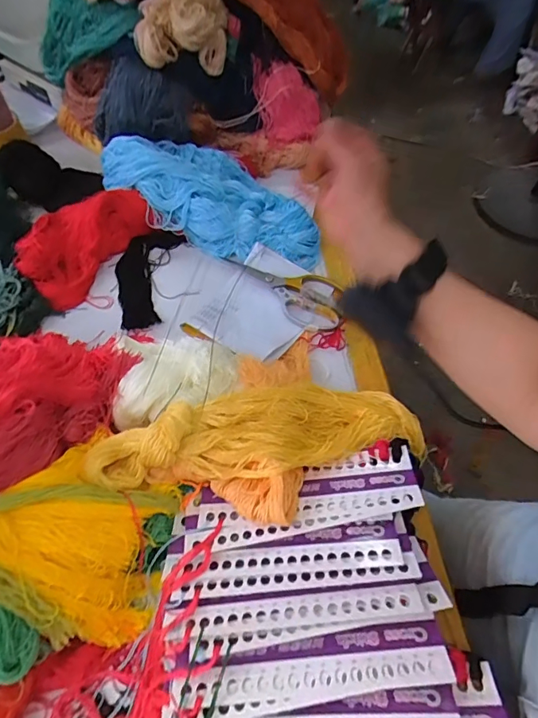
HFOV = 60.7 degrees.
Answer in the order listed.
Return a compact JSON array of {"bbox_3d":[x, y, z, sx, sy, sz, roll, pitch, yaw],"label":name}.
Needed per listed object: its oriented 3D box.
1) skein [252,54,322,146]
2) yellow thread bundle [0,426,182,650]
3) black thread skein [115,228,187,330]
[{"bbox_3d":[0.033,-0.480,0.872,0.130,0.113,0.089,4,58,1],"label":"skein"},{"bbox_3d":[-0.188,0.180,0.465,0.230,0.045,0.186,26,65,-33],"label":"yellow thread bundle"},{"bbox_3d":[-0.200,-0.130,0.718,0.091,0.030,0.183,6,58,2],"label":"black thread skein"}]

